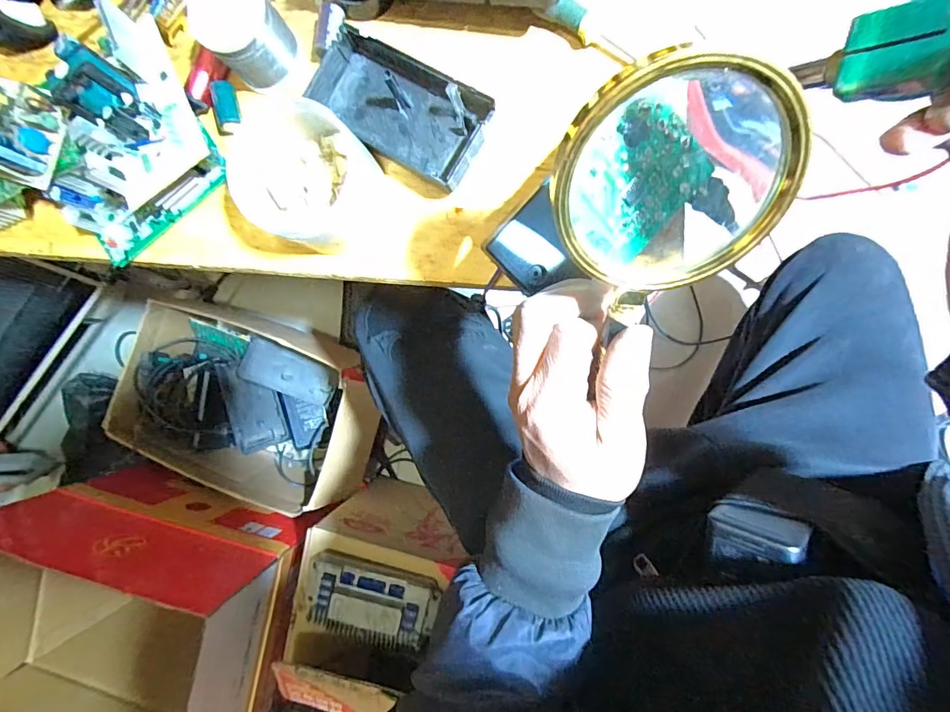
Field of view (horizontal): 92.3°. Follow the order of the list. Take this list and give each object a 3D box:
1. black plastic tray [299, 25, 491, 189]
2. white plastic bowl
[{"bbox_3d":[-0.050,-0.175,0.316,0.128,0.028,0.064,35,94,6],"label":"black plastic tray"},{"bbox_3d":[-0.119,-0.129,0.320,0.090,0.048,0.086,0,90,8],"label":"white plastic bowl"}]

